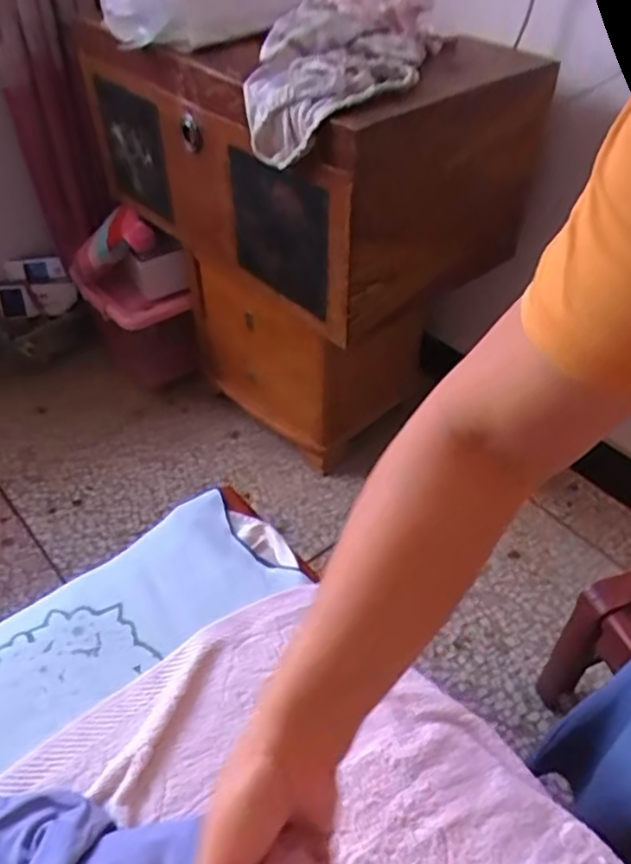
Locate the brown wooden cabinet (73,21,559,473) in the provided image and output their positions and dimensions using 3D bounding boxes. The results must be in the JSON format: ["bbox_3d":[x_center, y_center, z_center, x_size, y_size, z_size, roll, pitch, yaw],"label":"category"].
[{"bbox_3d":[0.026,-0.372,1.419,0.562,0.852,0.621,-32,53,-29],"label":"brown wooden cabinet"}]

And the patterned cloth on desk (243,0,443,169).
[{"bbox_3d":[0.041,-0.565,1.026,0.216,0.119,0.371,27,68,27],"label":"patterned cloth on desk"}]

